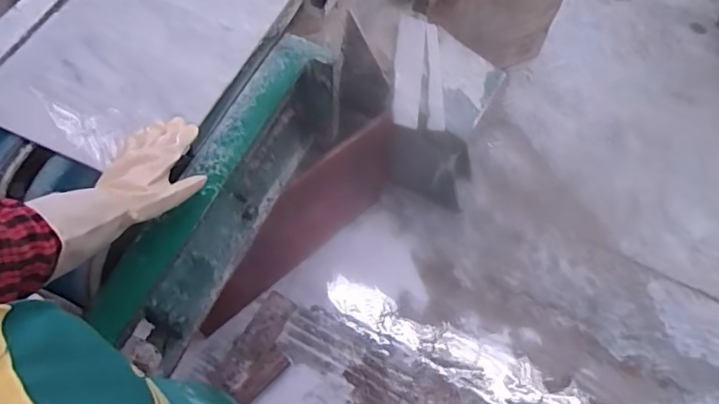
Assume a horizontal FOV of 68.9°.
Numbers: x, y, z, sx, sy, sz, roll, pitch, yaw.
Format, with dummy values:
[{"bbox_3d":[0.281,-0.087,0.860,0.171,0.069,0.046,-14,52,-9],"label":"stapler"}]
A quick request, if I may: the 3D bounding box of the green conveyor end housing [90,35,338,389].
[{"bbox_3d":[-0.196,-0.002,0.850,0.092,0.238,0.520,27,65,9],"label":"green conveyor end housing"}]

